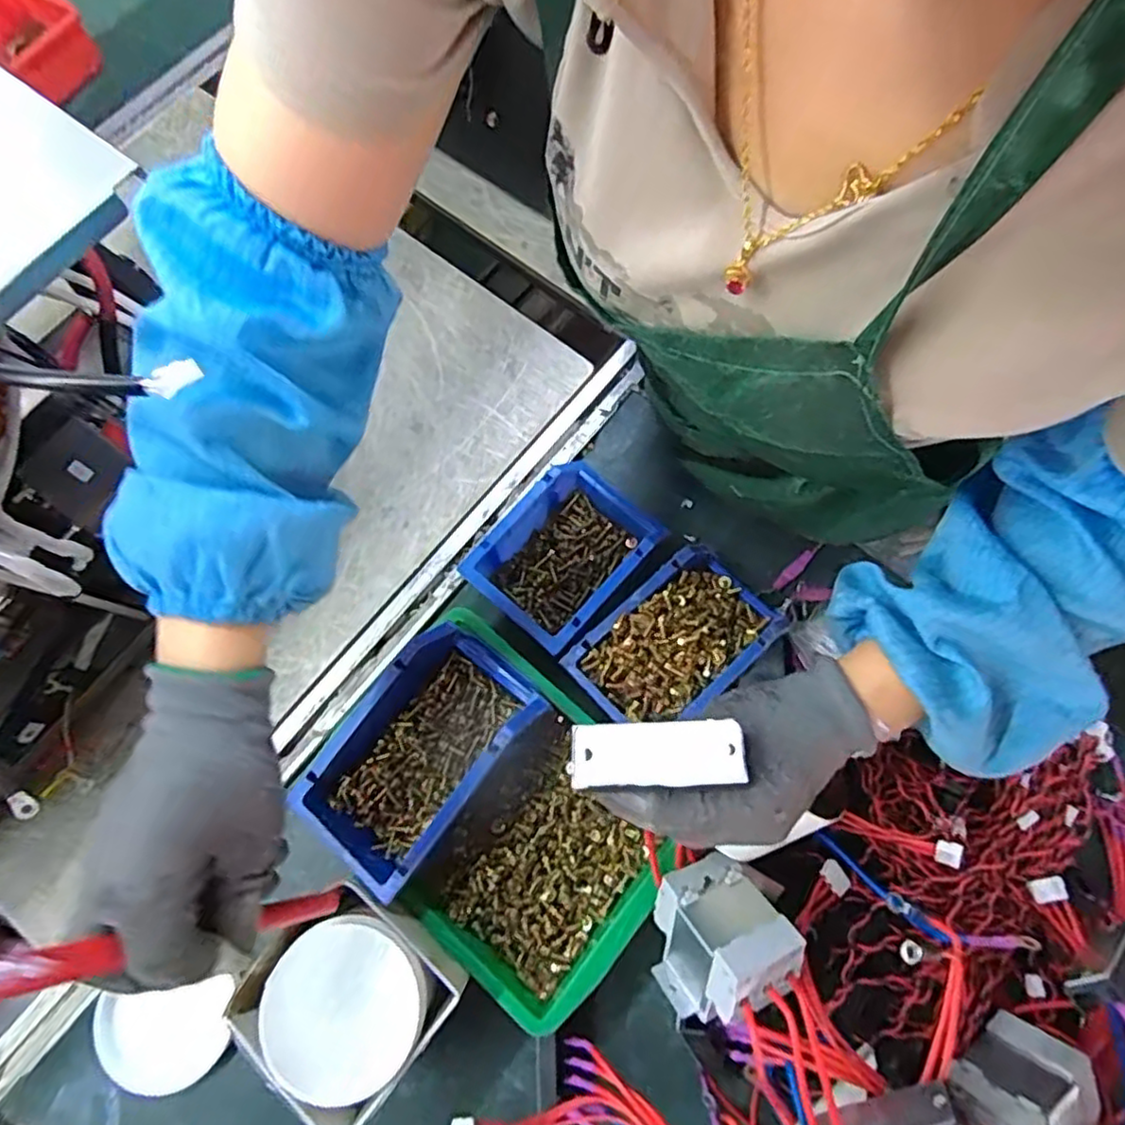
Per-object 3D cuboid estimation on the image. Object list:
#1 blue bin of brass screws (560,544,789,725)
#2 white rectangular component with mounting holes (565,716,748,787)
[{"bbox_3d":[0.090,0.063,0.528,0.156,0.062,0.096,-42,77,-10],"label":"blue bin of brass screws"},{"bbox_3d":[0.044,0.091,0.323,0.080,0.007,0.027,-4,74,10],"label":"white rectangular component with mounting holes"}]

